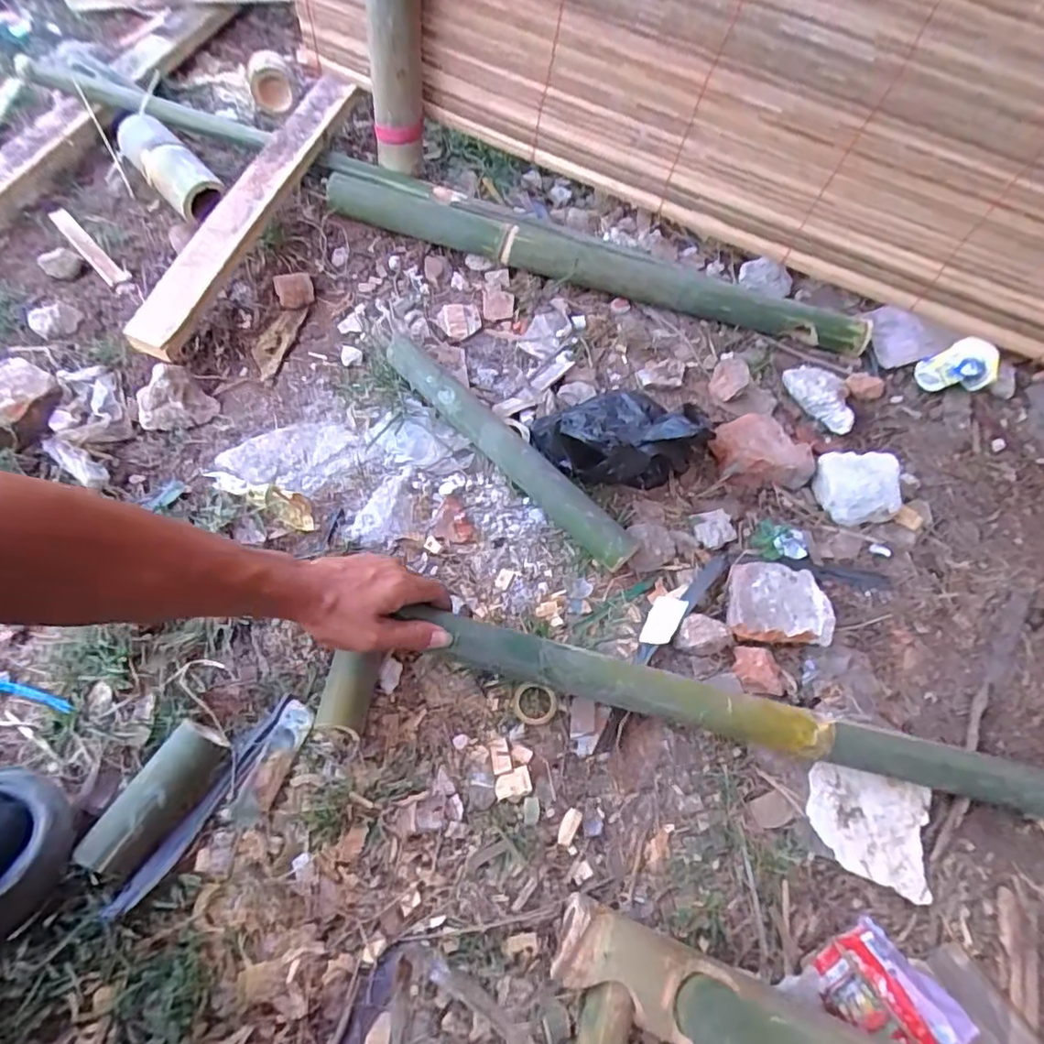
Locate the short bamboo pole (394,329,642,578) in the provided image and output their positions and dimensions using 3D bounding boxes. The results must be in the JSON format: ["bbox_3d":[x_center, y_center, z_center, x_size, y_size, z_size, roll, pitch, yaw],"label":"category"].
[{"bbox_3d":[-0.023,-0.087,0.695,0.042,0.056,0.385,-38,71,-22],"label":"short bamboo pole"}]

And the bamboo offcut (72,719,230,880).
[{"bbox_3d":[-0.297,0.224,0.485,0.050,0.040,0.116,29,63,10],"label":"bamboo offcut"}]

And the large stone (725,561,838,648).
[{"bbox_3d":[0.269,0.088,0.631,0.102,0.041,0.085,10,61,0],"label":"large stone"}]

